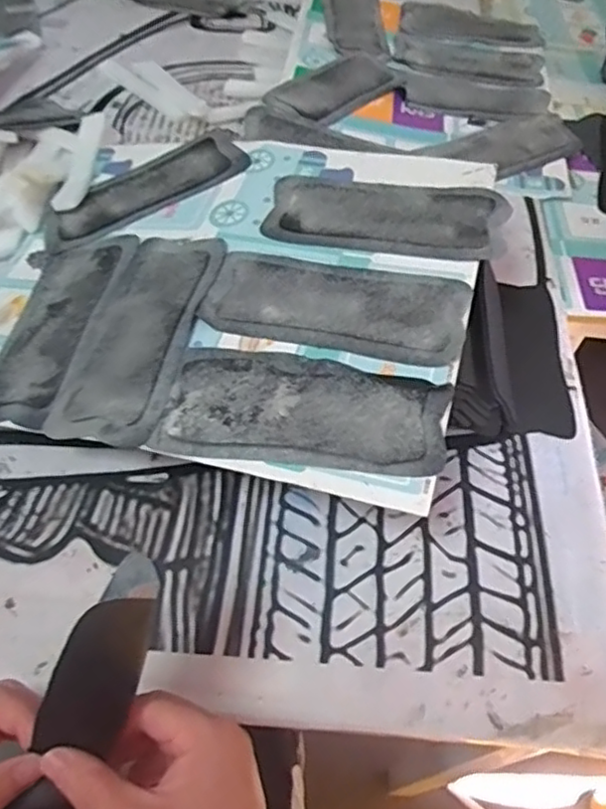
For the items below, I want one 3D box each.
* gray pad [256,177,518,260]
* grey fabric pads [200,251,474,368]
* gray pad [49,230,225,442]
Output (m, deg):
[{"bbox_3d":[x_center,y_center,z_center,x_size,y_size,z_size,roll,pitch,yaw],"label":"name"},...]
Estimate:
[{"bbox_3d":[0.074,-0.176,0.585,0.211,0.007,0.084,10,59,15],"label":"gray pad"},{"bbox_3d":[0.026,-0.085,0.530,0.215,0.006,0.089,11,57,14],"label":"grey fabric pads"},{"bbox_3d":[-0.138,-0.066,0.542,0.101,0.008,0.216,1,55,20],"label":"gray pad"}]

